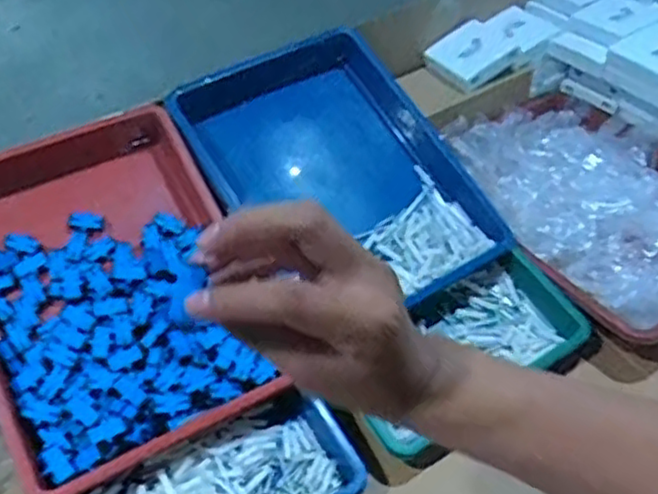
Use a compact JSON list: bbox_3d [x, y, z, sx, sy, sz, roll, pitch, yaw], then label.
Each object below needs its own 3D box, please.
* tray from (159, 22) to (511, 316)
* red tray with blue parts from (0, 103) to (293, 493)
[{"bbox_3d":[0.007,-0.080,0.721,0.234,0.067,0.317,-29,73,-13],"label":"tray"},{"bbox_3d":[-0.198,0.031,0.628,0.236,0.055,0.313,-23,67,-19],"label":"red tray with blue parts"}]

